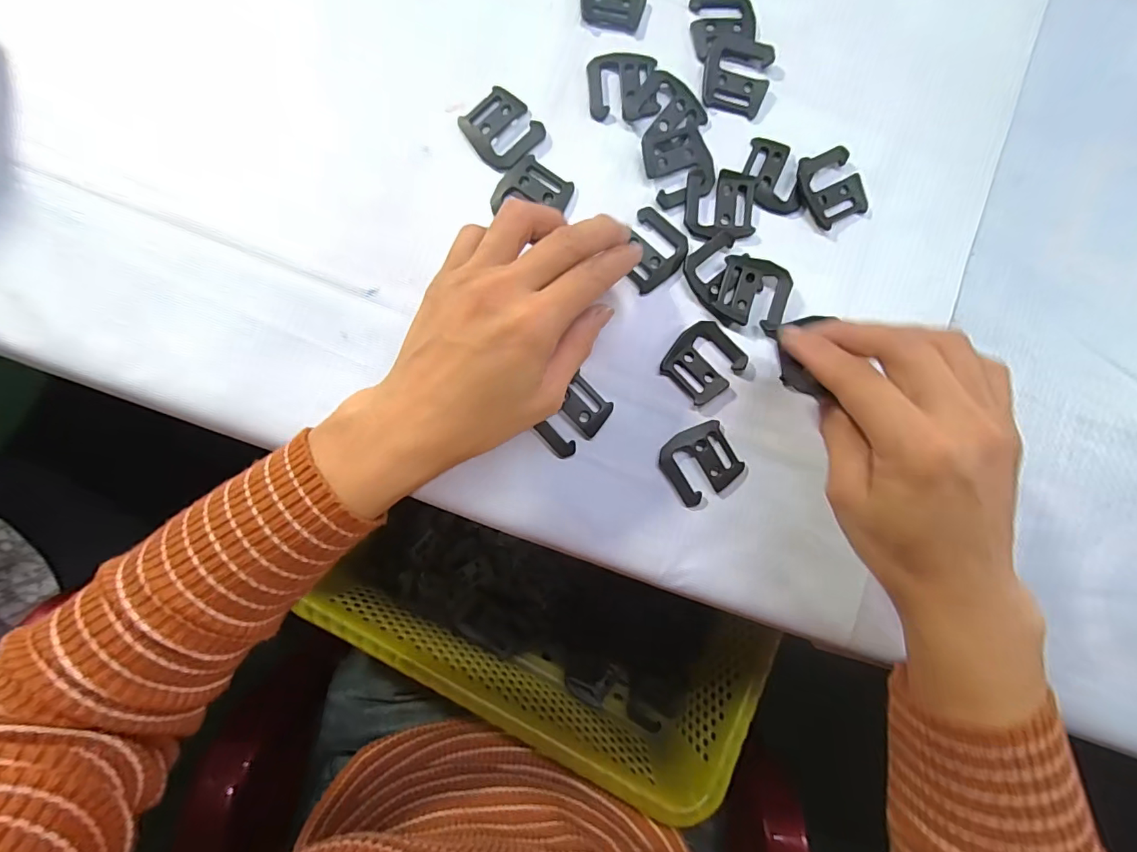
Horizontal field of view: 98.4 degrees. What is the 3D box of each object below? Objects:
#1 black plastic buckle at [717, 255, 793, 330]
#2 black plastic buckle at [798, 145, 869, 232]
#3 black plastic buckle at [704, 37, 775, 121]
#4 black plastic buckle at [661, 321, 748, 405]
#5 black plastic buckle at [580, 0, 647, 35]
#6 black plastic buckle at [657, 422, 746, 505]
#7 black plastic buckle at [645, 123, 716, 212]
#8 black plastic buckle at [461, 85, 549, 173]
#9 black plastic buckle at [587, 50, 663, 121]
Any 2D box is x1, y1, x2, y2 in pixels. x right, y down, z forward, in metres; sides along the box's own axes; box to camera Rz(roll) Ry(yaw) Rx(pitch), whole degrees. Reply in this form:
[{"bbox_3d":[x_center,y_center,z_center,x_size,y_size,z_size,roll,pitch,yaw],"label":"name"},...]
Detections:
[{"bbox_3d":[0.101,-0.072,0.267,0.037,0.006,0.036,11,86,-2],"label":"black plastic buckle"},{"bbox_3d":[0.146,-0.133,0.273,0.035,0.006,0.039,-26,88,-4],"label":"black plastic buckle"},{"bbox_3d":[0.094,-0.195,0.272,0.036,0.006,0.040,13,86,-2],"label":"black plastic buckle"},{"bbox_3d":[0.073,-0.035,0.265,0.036,0.004,0.038,44,86,0],"label":"black plastic buckle"},{"bbox_3d":[0.025,-0.242,0.274,0.036,0.004,0.040,9,87,-2],"label":"black plastic buckle"},{"bbox_3d":[0.071,0.019,0.261,0.037,0.005,0.036,-28,89,-4],"label":"black plastic buckle"},{"bbox_3d":[0.061,-0.141,0.268,0.035,0.006,0.037,-17,88,-3],"label":"black plastic buckle"},{"bbox_3d":[-0.036,-0.161,0.267,0.037,0.005,0.039,-40,89,-4],"label":"black plastic buckle"},{"bbox_3d":[0.030,-0.188,0.271,0.038,0.005,0.039,-3,87,-3],"label":"black plastic buckle"}]

